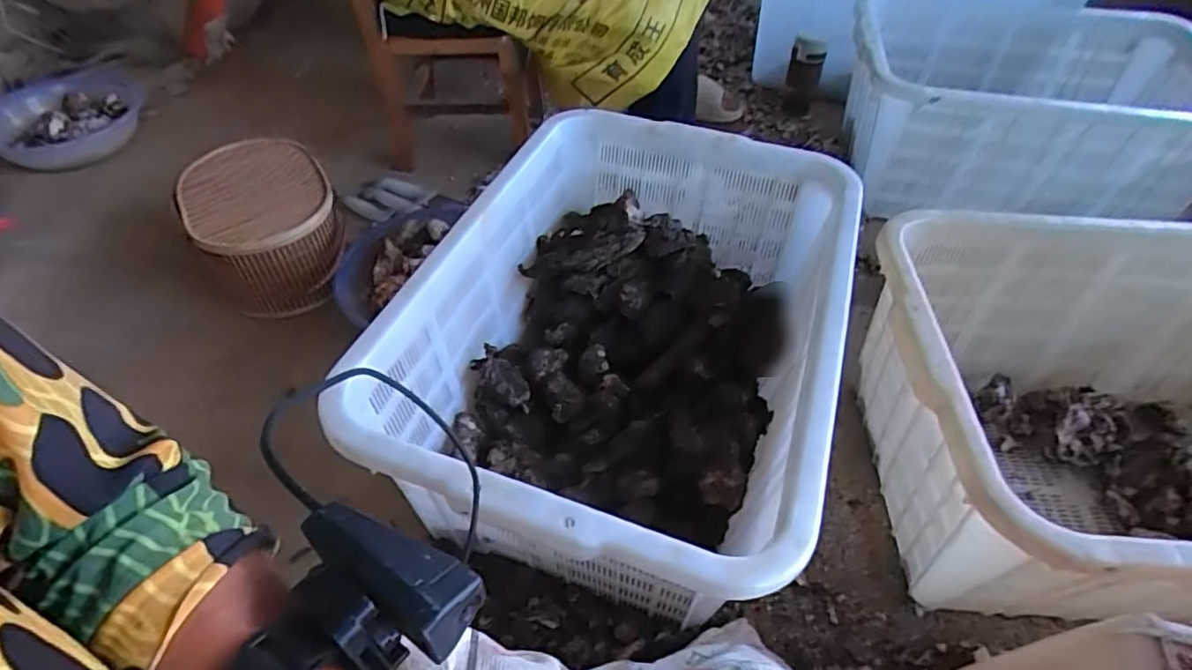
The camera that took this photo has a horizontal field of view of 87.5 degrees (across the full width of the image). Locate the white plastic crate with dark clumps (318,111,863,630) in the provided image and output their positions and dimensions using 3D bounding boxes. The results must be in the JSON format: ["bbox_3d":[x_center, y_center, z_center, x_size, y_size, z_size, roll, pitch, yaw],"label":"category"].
[{"bbox_3d":[0.052,-0.005,0.759,0.445,0.217,0.617,18,50,15],"label":"white plastic crate with dark clumps"}]

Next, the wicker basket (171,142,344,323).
[{"bbox_3d":[-0.518,-0.166,0.999,0.207,0.171,0.265,-24,52,-20],"label":"wicker basket"}]

